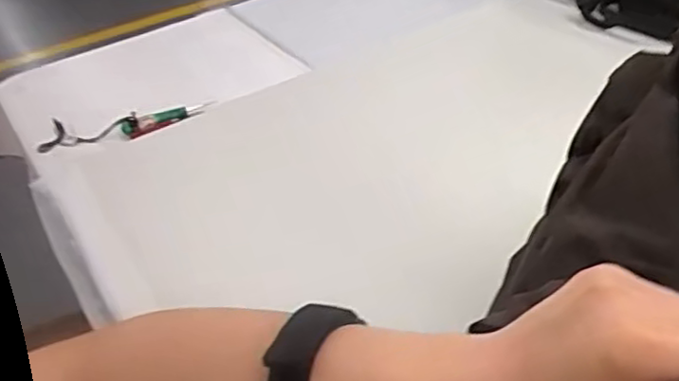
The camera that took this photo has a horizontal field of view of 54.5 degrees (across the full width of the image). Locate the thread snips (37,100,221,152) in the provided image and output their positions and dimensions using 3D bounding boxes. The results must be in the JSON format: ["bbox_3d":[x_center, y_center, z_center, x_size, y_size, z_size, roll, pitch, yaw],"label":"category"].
[{"bbox_3d":[-0.273,-0.082,0.845,0.202,0.022,0.056,-4,39,1],"label":"thread snips"}]

